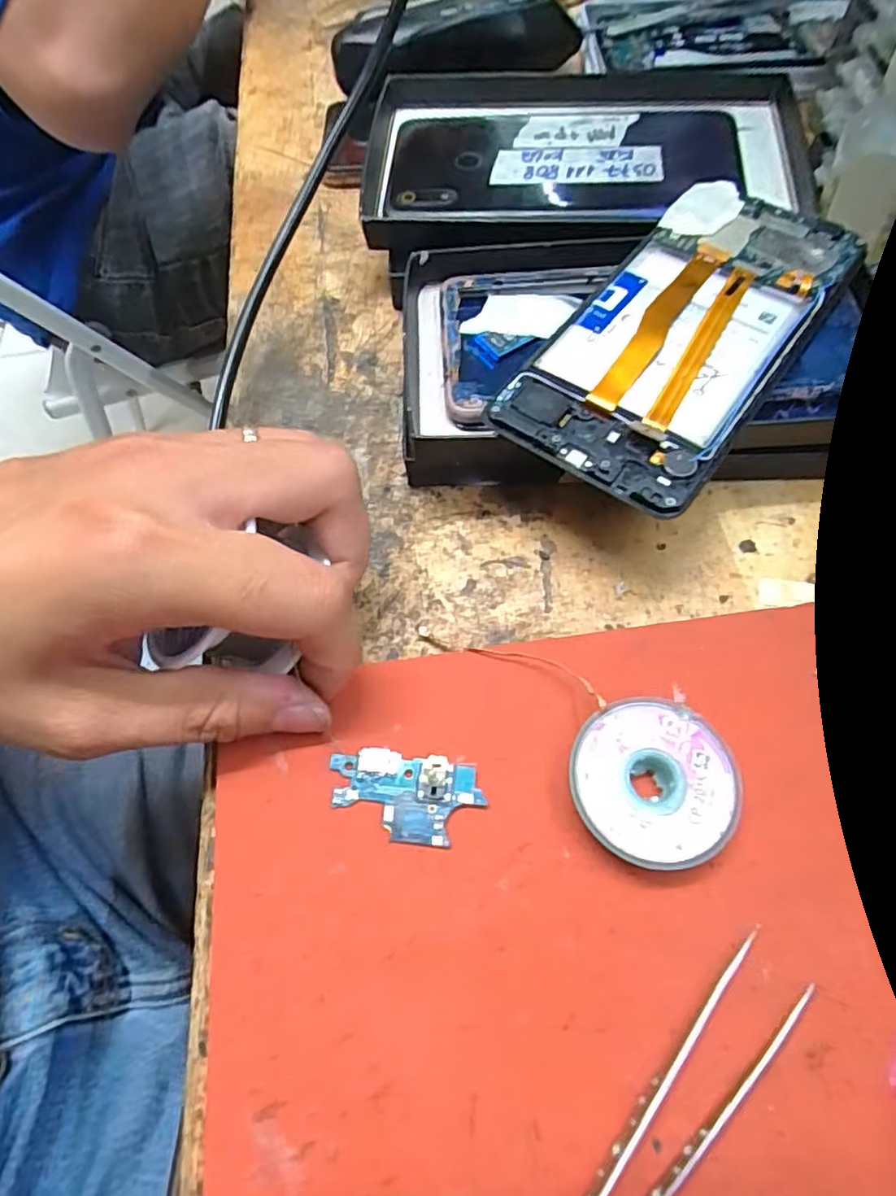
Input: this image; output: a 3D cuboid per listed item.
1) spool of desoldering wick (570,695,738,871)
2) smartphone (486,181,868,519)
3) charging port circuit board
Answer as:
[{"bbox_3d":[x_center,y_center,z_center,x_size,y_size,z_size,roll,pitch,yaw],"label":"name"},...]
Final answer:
[{"bbox_3d":[0.057,0.052,0.177,0.043,0.013,0.043,-1,62,3],"label":"spool of desoldering wick"},{"bbox_3d":[0.082,-0.093,0.218,0.070,0.012,0.142,34,69,19],"label":"smartphone"},{"bbox_3d":[-0.013,0.057,0.183,0.044,0.004,0.024,6,62,7],"label":"charging port circuit board"}]

